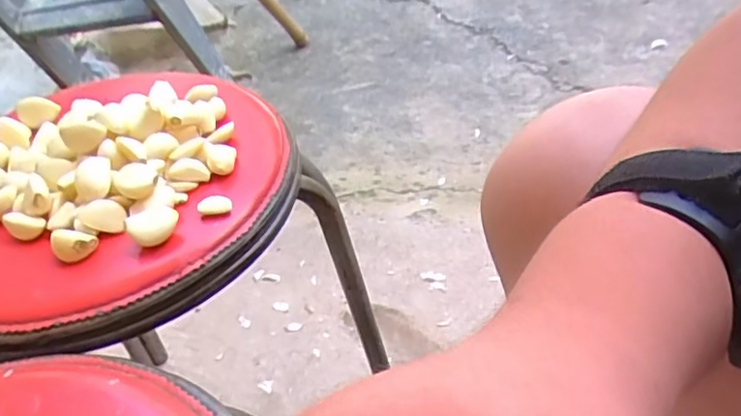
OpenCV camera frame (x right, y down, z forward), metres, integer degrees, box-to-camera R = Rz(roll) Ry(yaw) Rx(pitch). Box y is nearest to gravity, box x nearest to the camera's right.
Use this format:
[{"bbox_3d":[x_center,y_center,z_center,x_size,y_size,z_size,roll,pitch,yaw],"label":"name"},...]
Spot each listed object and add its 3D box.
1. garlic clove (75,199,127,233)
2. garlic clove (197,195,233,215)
[{"bbox_3d":[-0.171,0.004,0.393,0.033,0.011,0.019,-3,41,4],"label":"garlic clove"},{"bbox_3d":[-0.100,-0.002,0.401,0.022,0.009,0.008,-6,42,-3],"label":"garlic clove"}]

